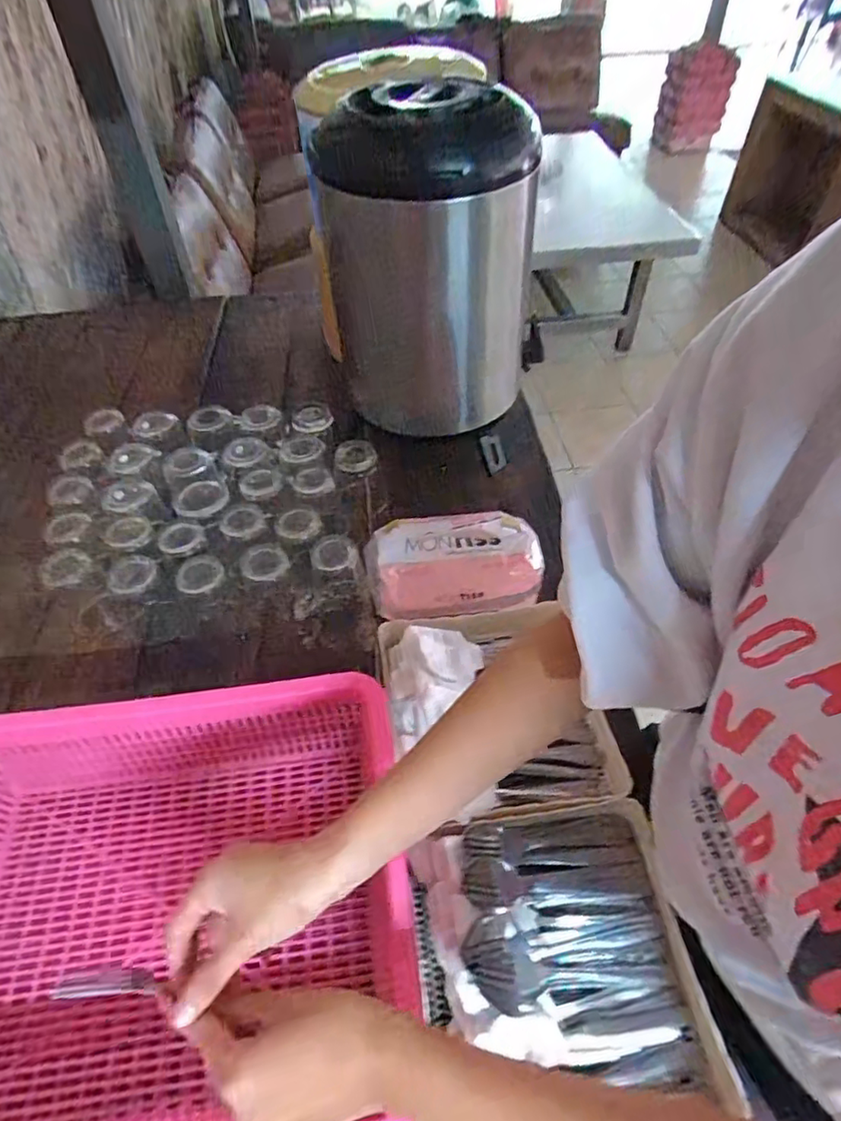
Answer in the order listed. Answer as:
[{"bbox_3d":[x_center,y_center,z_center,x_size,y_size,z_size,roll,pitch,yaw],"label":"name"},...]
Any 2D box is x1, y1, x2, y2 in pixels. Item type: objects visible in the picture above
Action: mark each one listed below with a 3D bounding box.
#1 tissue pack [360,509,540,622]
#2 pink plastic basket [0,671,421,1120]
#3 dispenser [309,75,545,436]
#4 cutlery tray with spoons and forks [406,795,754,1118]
[{"bbox_3d":[0.040,0.003,0.691,0.204,0.070,0.110,-5,50,-1],"label":"tissue pack"},{"bbox_3d":[-0.215,0.276,0.469,0.382,0.125,0.313,-7,51,-3],"label":"pink plastic basket"},{"bbox_3d":[0.007,-0.328,0.693,0.224,0.335,0.198,12,52,12],"label":"dispenser"},{"bbox_3d":[0.102,0.300,0.452,0.205,0.060,0.202,-8,51,-4],"label":"cutlery tray with spoons and forks"}]

